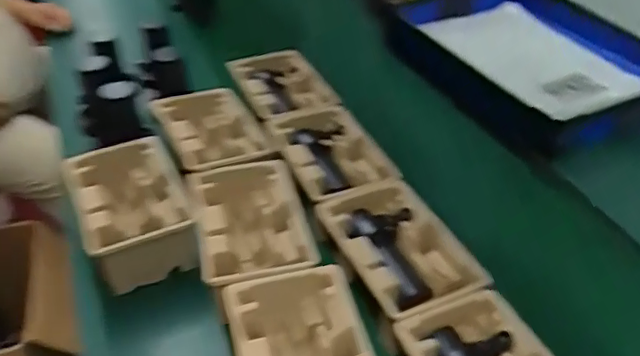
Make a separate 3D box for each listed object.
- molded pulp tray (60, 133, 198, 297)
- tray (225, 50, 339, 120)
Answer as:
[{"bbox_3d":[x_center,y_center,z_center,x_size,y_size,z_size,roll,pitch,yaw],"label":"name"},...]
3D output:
[{"bbox_3d":[-0.283,0.054,0.866,0.148,0.095,0.245,-17,44,-20],"label":"molded pulp tray"},{"bbox_3d":[-0.081,-0.183,1.132,0.165,0.048,0.247,-17,44,-19],"label":"tray"}]

